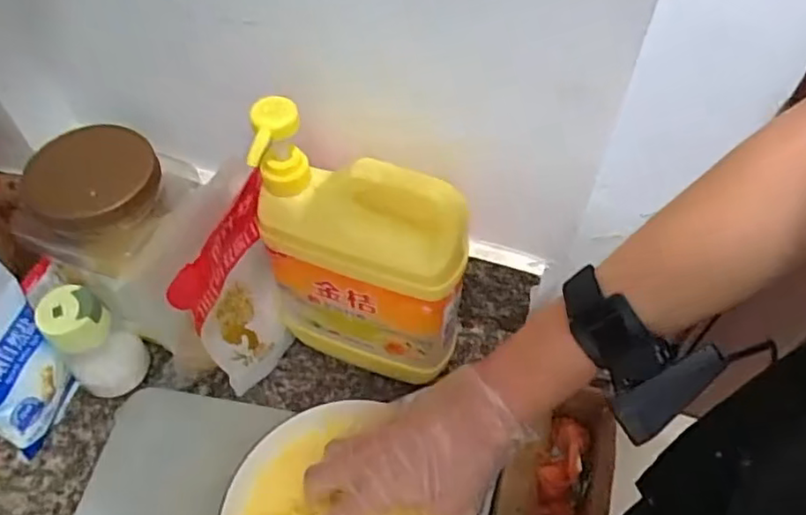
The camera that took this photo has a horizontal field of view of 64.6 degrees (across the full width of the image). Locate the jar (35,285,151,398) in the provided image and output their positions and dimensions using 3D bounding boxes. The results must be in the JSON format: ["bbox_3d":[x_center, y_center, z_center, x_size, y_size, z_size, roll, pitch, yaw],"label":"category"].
[{"bbox_3d":[-0.248,0.070,0.510,0.047,0.102,0.047,-1,56,1],"label":"jar"}]

